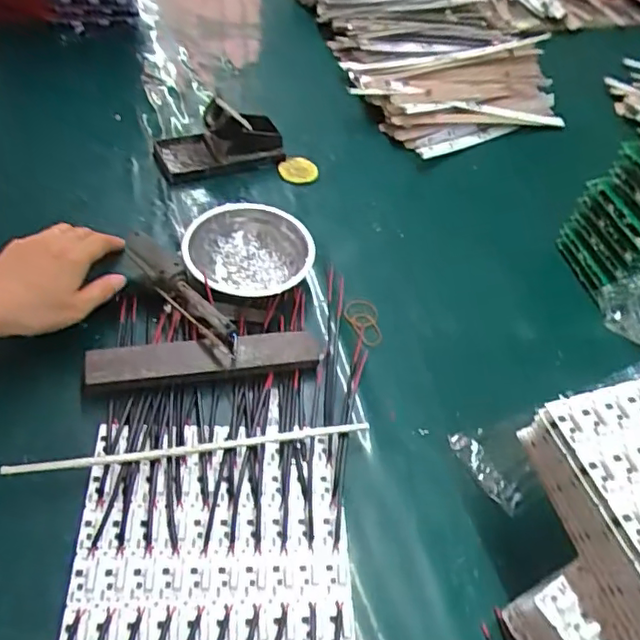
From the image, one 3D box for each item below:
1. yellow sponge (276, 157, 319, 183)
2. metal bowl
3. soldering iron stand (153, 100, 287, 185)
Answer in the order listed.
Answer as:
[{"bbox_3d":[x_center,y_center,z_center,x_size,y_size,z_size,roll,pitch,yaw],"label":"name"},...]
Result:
[{"bbox_3d":[-0.027,-0.185,0.739,0.048,0.015,0.032,6,51,-5],"label":"yellow sponge"},{"bbox_3d":[-0.071,-0.064,0.612,0.122,0.045,0.115,5,51,-6],"label":"metal bowl"},{"bbox_3d":[-0.120,-0.219,0.714,0.151,0.063,0.062,-14,55,-20],"label":"soldering iron stand"}]

